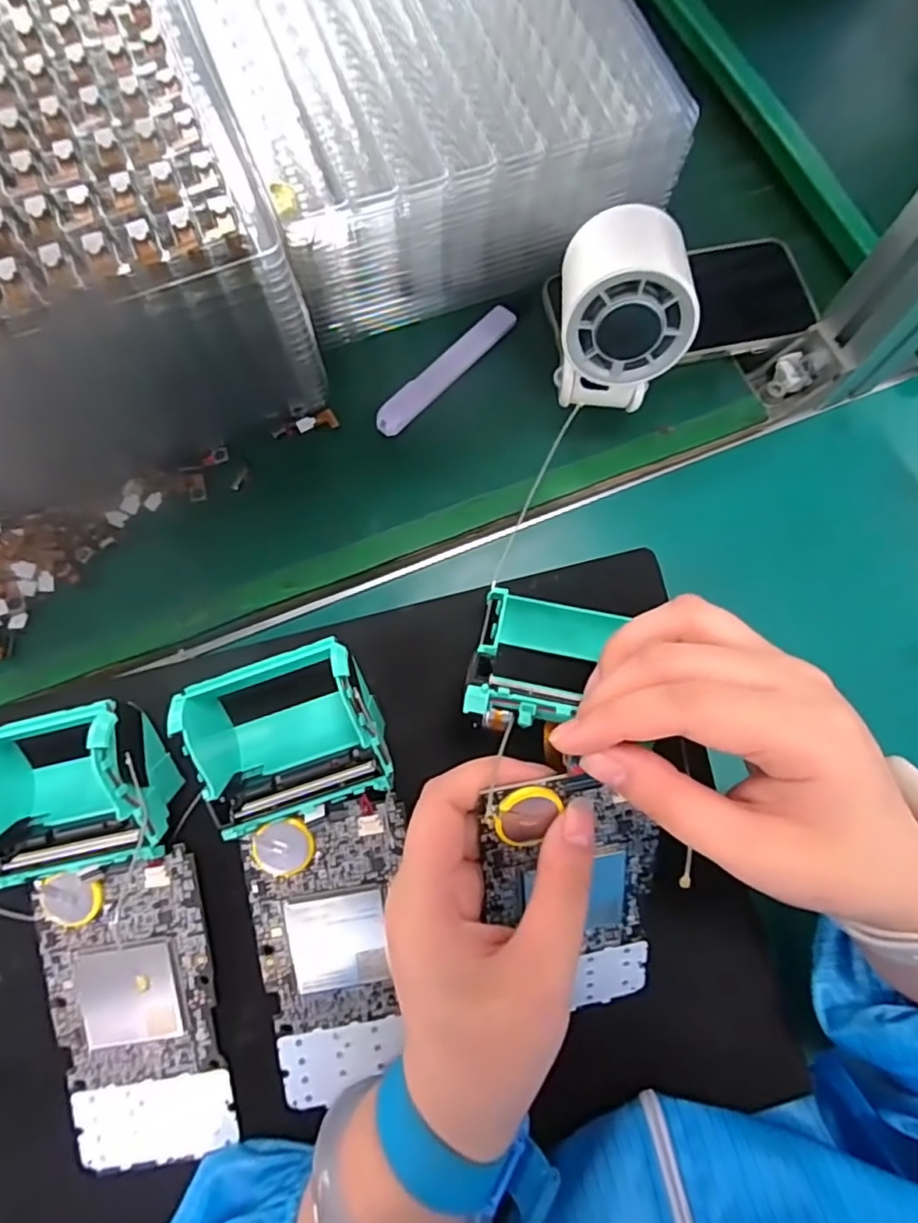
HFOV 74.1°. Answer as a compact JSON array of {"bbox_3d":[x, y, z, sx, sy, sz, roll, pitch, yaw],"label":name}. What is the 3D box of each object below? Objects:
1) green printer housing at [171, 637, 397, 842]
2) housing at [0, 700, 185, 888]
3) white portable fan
[{"bbox_3d":[-0.067,0.050,0.234,0.072,0.044,0.061,-21,77,-6],"label":"green printer housing"},{"bbox_3d":[-0.146,0.068,0.234,0.078,0.052,0.060,-11,77,-3],"label":"housing"},{"bbox_3d":[0.081,-0.157,0.319,0.063,0.099,0.084,6,76,1],"label":"white portable fan"}]

